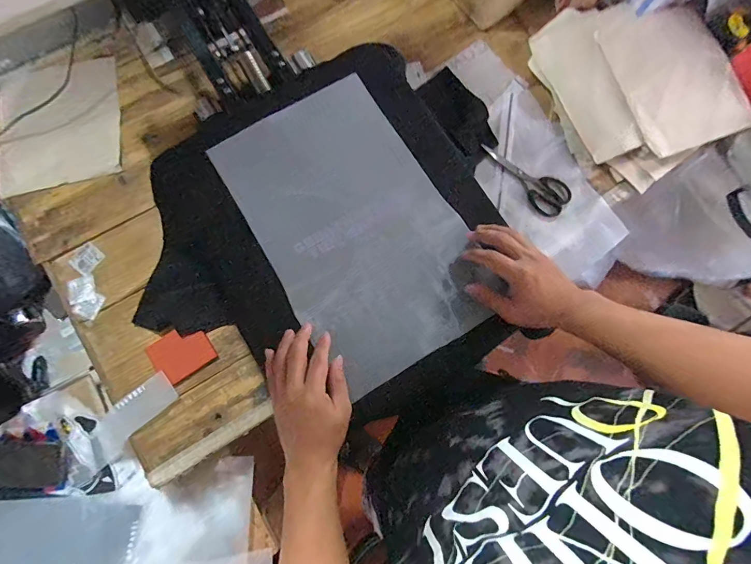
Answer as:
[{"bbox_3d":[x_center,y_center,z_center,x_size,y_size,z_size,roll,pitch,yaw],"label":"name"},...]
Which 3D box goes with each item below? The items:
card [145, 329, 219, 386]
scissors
[{"bbox_3d":[-0.312,0.113,0.605,0.089,0.010,0.074,-33,80,-8],"label":"card"},{"bbox_3d":[0.275,-0.195,0.683,0.067,0.007,0.176,-42,82,-10],"label":"scissors"}]

